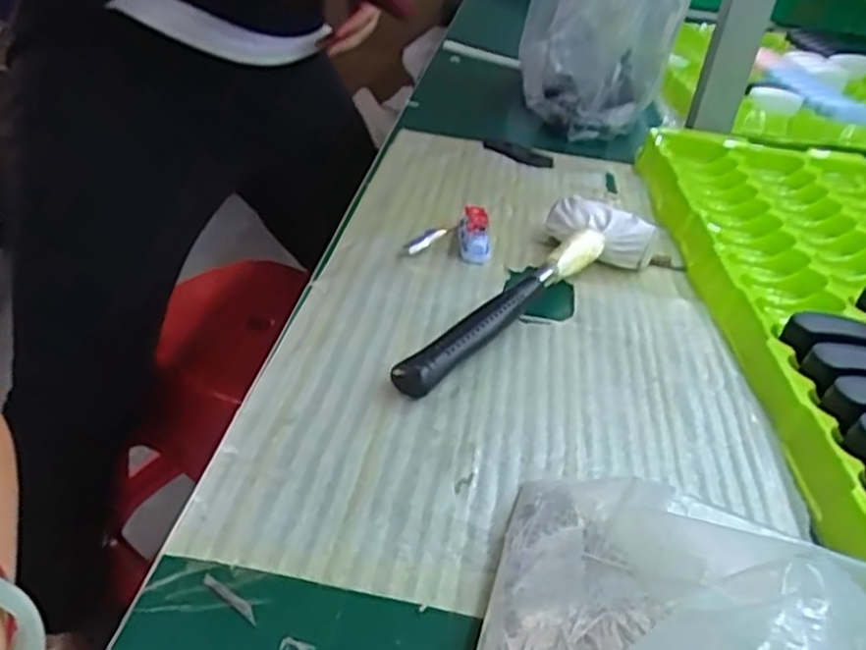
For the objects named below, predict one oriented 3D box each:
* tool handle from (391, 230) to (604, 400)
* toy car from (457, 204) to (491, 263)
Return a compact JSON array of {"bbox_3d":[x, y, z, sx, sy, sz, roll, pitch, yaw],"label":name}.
[{"bbox_3d":[0.047,-0.014,0.459,0.020,0.032,0.203,27,38,27],"label":"tool handle"},{"bbox_3d":[0.030,-0.067,0.537,0.020,0.014,0.049,3,55,-6],"label":"toy car"}]

